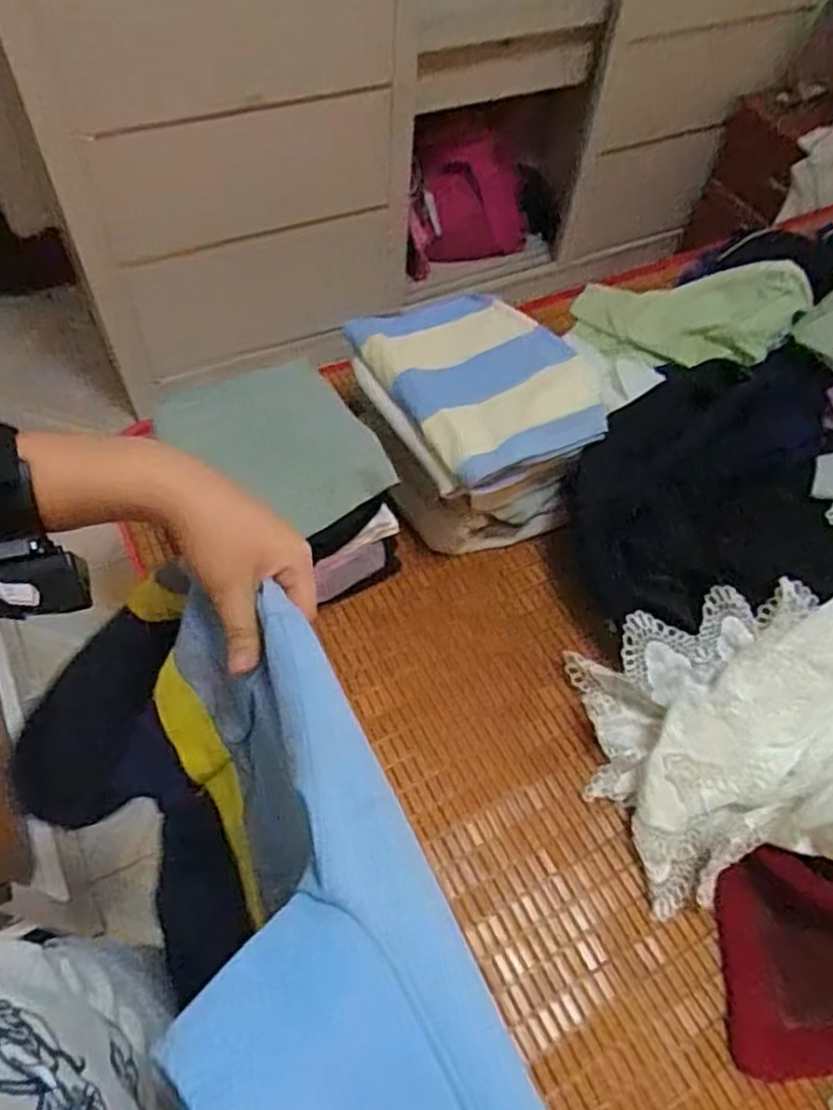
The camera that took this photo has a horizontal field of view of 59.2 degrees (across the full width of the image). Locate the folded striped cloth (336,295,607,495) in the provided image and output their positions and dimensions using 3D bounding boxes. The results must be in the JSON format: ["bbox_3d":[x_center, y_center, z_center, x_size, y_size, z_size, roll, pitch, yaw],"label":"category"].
[{"bbox_3d":[0.080,-0.238,0.975,0.257,0.058,0.314,-23,62,-19],"label":"folded striped cloth"}]

